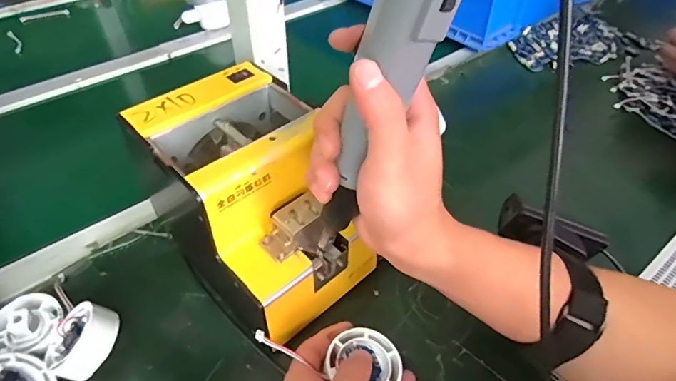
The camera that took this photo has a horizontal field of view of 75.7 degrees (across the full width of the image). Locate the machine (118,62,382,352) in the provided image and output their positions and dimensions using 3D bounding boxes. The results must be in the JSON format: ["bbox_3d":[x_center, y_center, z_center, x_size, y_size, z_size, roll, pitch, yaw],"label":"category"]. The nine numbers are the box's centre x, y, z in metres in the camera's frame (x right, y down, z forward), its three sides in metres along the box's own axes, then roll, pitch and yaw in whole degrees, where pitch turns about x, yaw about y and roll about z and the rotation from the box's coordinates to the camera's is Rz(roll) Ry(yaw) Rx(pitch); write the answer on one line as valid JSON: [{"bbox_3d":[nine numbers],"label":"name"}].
[{"bbox_3d":[-0.064,0.009,0.372,0.118,0.146,0.175,-33,53,-29],"label":"machine"}]

